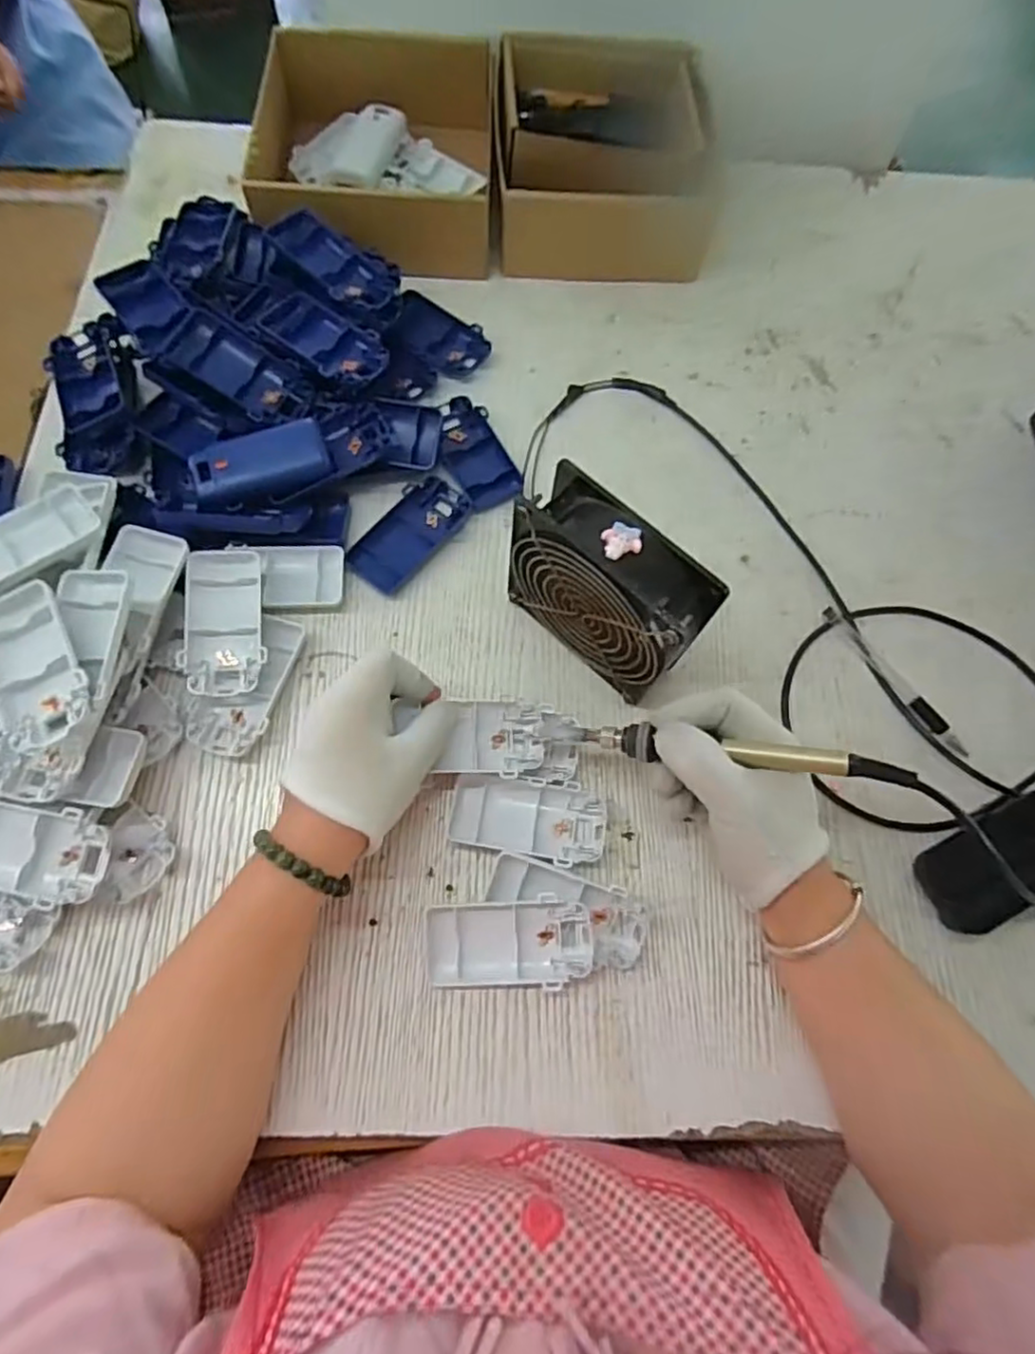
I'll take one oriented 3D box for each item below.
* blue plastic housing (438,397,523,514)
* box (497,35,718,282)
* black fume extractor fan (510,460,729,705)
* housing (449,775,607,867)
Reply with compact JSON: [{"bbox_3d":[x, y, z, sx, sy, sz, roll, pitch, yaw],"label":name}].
[{"bbox_3d":[-0.033,-0.168,0.485,0.049,0.010,0.093,-25,74,-10],"label":"blue plastic housing"},{"bbox_3d":[0.071,-0.444,0.556,0.172,0.073,0.194,1,71,-2],"label":"box"},{"bbox_3d":[0.051,-0.051,0.392,0.117,0.119,0.043,42,75,11],"label":"black fume extractor fan"},{"bbox_3d":[0.007,0.088,0.401,0.095,0.017,0.044,10,71,1],"label":"housing"}]

